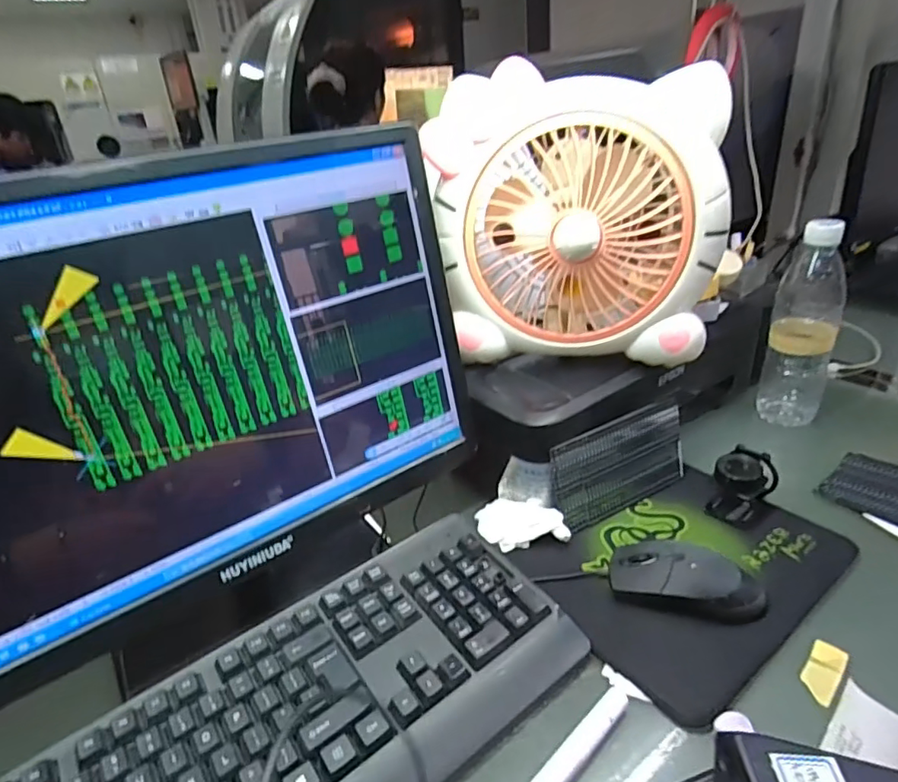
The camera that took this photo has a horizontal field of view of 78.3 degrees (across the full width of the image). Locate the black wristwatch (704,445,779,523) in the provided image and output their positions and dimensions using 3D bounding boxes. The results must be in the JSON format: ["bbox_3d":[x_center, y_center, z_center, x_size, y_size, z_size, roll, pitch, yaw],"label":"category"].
[{"bbox_3d":[0.279,0.088,0.524,0.061,0.059,0.043,-24,33,-32],"label":"black wristwatch"}]

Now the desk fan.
[{"bbox_3d":[0.121,-0.158,0.522,0.253,0.236,0.127,4,29,16],"label":"desk fan"}]

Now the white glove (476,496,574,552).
[{"bbox_3d":[0.067,0.125,0.520,0.090,0.030,0.044,7,30,21],"label":"white glove"}]

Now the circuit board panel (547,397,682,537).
[{"bbox_3d":[0.166,0.071,0.538,0.159,0.090,0.012,-18,17,-24],"label":"circuit board panel"}]

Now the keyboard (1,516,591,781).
[{"bbox_3d":[-0.115,0.227,0.343,0.433,0.038,0.159,-24,33,-31],"label":"keyboard"}]

